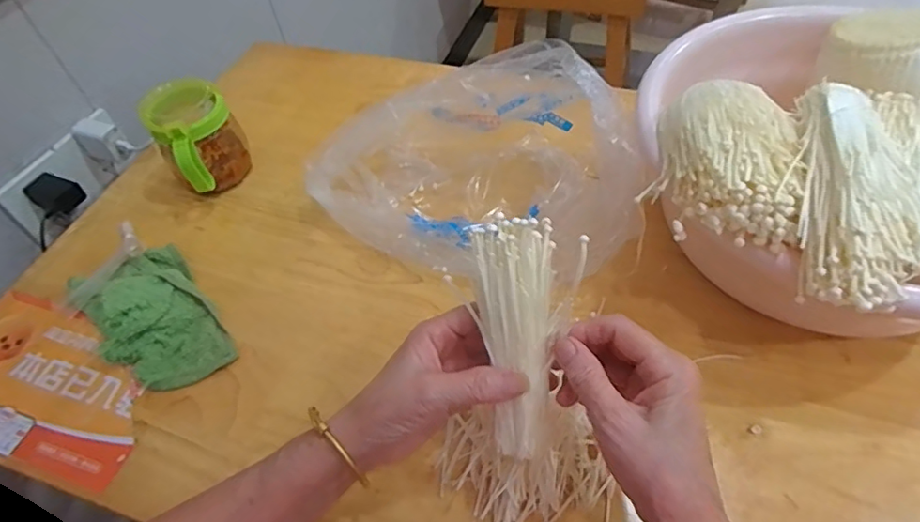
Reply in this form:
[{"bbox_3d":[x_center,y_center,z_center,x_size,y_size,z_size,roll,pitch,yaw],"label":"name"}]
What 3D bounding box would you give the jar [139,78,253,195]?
[{"bbox_3d":[-0.269,-0.119,0.565,0.080,0.108,0.091,-24,54,-13],"label":"jar"}]

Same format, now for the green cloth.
[{"bbox_3d":[-0.280,0.042,0.478,0.092,0.042,0.174,-35,58,-20],"label":"green cloth"}]

